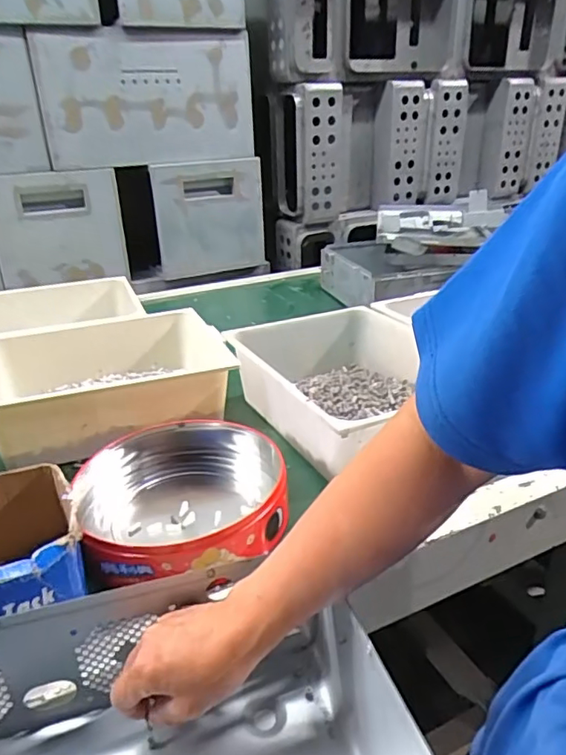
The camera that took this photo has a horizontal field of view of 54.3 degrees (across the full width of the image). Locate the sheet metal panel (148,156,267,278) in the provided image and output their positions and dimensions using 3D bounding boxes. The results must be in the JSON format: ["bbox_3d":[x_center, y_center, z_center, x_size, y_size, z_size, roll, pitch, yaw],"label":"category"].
[{"bbox_3d":[-0.203,-0.455,1.564,0.304,0.301,0.032,-12,15,-19],"label":"sheet metal panel"}]

